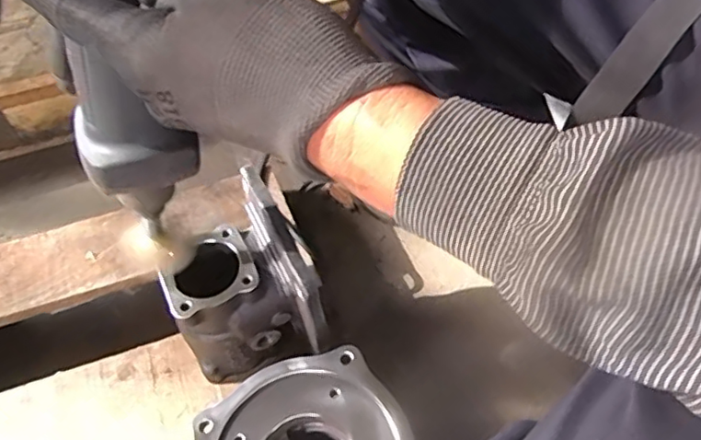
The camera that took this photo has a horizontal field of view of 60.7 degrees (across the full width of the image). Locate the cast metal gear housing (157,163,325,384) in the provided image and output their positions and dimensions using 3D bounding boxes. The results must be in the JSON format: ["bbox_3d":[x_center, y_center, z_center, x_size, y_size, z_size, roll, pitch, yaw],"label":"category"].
[{"bbox_3d":[-0.097,0.072,0.512,0.102,0.165,0.121,-23,55,-20],"label":"cast metal gear housing"}]

